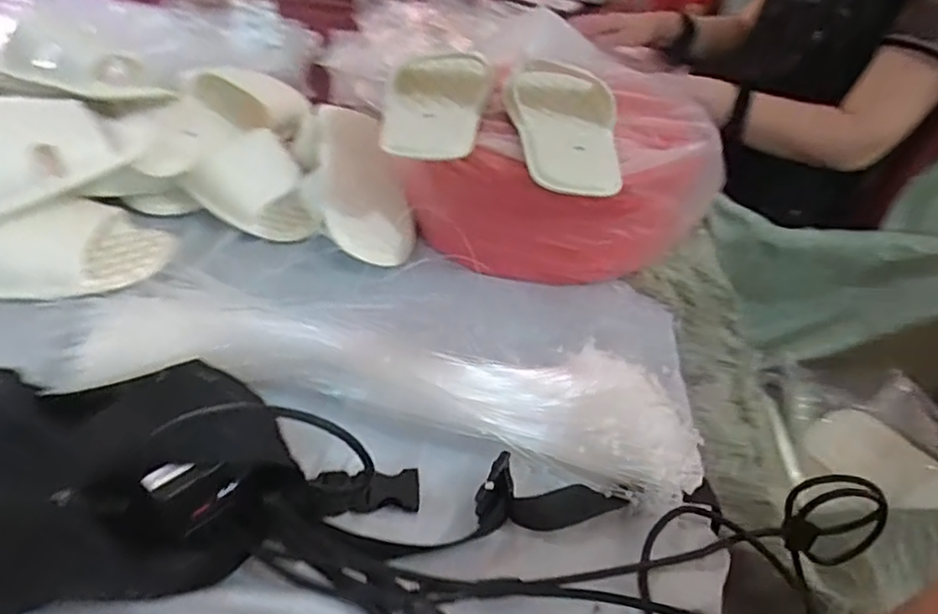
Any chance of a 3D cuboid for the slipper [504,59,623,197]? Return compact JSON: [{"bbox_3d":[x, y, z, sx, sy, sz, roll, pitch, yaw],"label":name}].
[{"bbox_3d":[0.087,-0.174,0.599,0.102,0.041,0.224,7,39,-1],"label":"slipper"}]

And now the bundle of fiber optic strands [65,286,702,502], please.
[{"bbox_3d":[-0.062,0.044,0.474,0.438,0.042,0.126,11,39,4],"label":"bundle of fiber optic strands"}]

